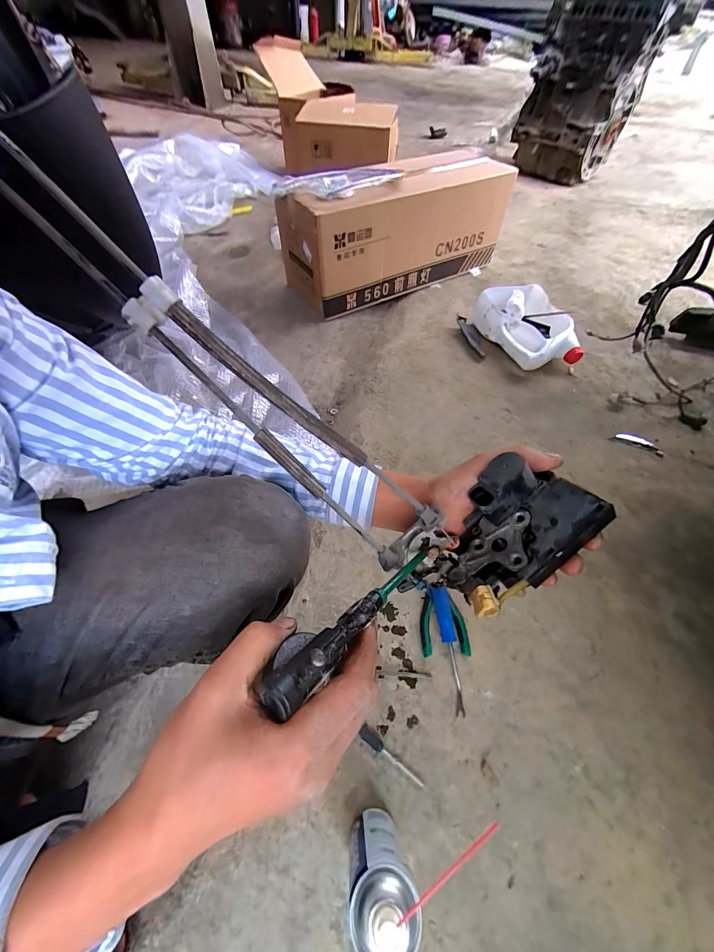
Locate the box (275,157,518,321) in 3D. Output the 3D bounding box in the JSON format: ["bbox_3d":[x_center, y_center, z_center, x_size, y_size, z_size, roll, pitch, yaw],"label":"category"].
[{"bbox_3d":[0.125,-0.812,1.078,0.712,0.311,0.270,-28,61,-17],"label":"box"}]

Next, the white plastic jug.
[{"bbox_3d":[0.497,-0.430,0.955,0.224,0.107,0.295,-14,60,-10],"label":"white plastic jug"}]

